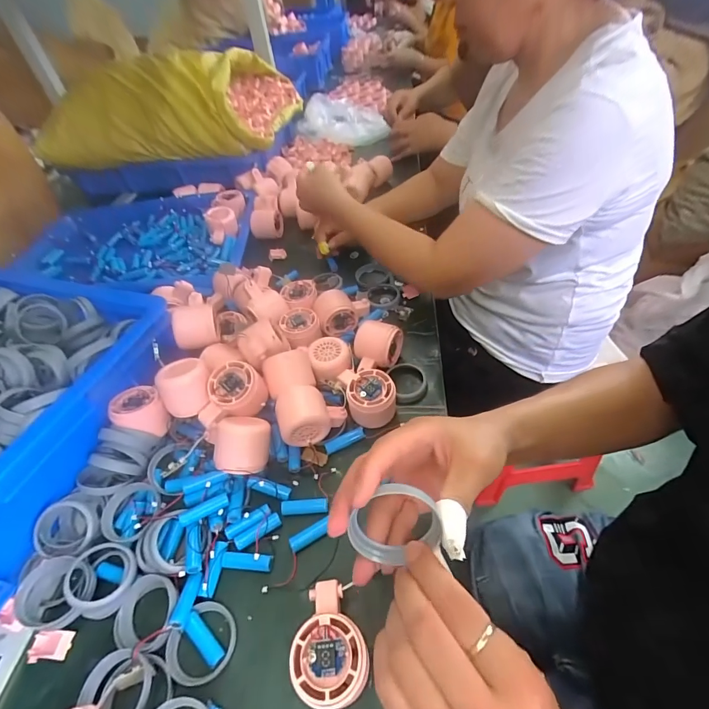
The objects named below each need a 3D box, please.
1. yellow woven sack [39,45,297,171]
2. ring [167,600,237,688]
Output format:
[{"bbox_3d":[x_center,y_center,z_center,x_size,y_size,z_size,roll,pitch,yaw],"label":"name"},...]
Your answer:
[{"bbox_3d":[-0.440,-0.635,0.973,0.578,0.158,0.372,-9,47,0],"label":"yellow woven sack"},{"bbox_3d":[-0.134,0.255,0.342,0.056,0.014,0.058,-4,47,4],"label":"ring"}]

